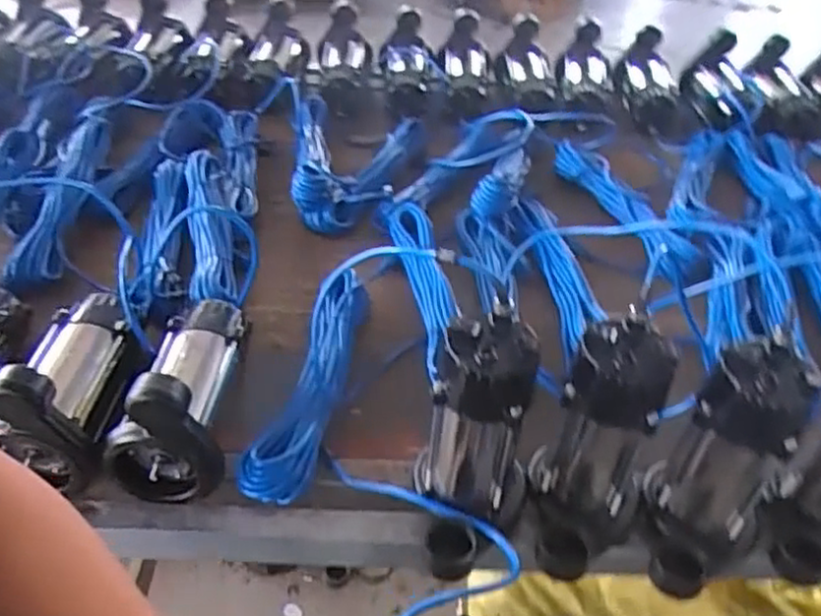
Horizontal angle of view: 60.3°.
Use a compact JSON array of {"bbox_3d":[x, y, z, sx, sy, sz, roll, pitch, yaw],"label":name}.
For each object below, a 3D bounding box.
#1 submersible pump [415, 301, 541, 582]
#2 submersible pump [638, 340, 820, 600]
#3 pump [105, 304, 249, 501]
[{"bbox_3d":[0.061,0.136,0.682,0.111,0.236,0.140,14,43,10],"label":"submersible pump"},{"bbox_3d":[0.296,0.157,0.673,0.115,0.224,0.136,29,47,25],"label":"submersible pump"},{"bbox_3d":[-0.255,0.073,0.795,0.115,0.163,0.237,2,42,-3],"label":"pump"}]

